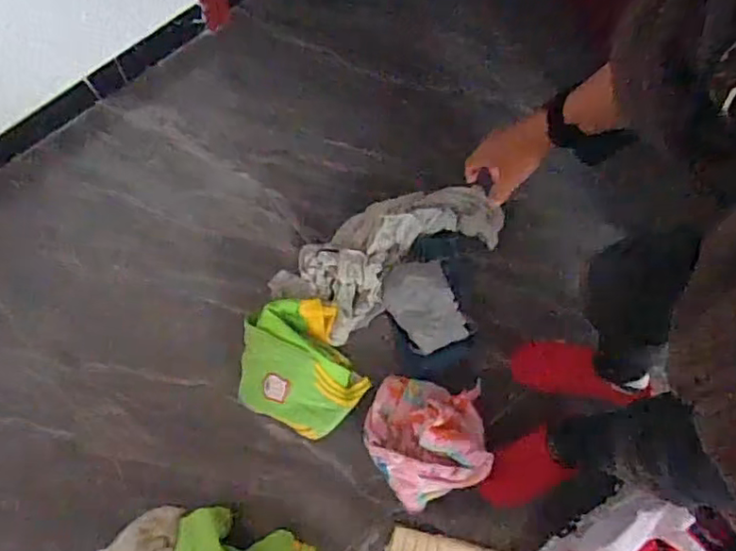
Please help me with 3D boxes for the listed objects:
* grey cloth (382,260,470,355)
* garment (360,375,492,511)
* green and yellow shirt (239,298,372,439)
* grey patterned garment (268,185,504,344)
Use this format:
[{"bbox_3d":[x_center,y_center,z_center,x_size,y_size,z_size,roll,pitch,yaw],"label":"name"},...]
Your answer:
[{"bbox_3d":[0.113,0.063,1.291,0.143,0.053,0.188,-19,77,-5],"label":"grey cloth"},{"bbox_3d":[0.121,0.300,1.198,0.237,0.107,0.237,0,76,0],"label":"garment"},{"bbox_3d":[-0.124,0.182,1.245,0.248,0.111,0.274,6,76,1],"label":"green and yellow shirt"},{"bbox_3d":[0.048,-0.051,1.318,0.501,0.069,0.218,-29,78,-8],"label":"grey patterned garment"}]

